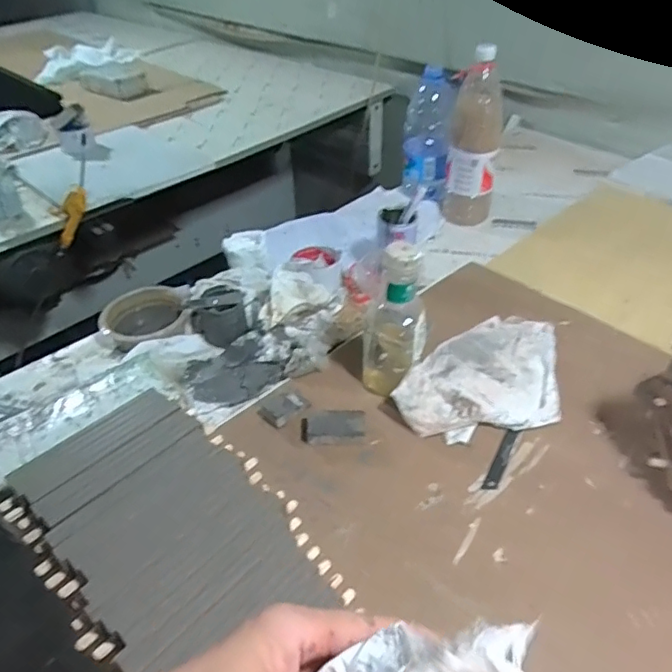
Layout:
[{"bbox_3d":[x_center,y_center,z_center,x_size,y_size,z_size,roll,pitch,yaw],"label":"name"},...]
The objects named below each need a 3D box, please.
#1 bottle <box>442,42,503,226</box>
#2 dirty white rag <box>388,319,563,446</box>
[{"bbox_3d":[0.248,-0.347,0.992,0.084,0.298,0.071,6,43,11],"label":"bottle"},{"bbox_3d":[0.209,0.045,0.703,0.157,0.053,0.272,29,51,31],"label":"dirty white rag"}]

